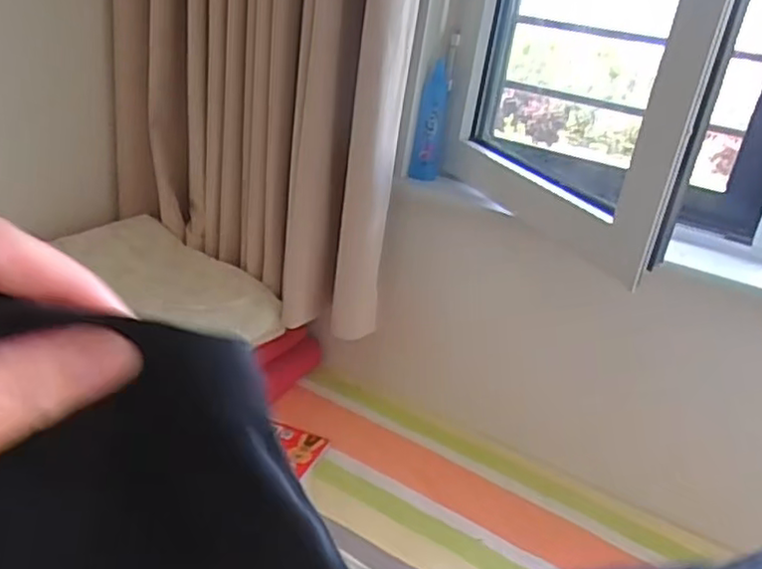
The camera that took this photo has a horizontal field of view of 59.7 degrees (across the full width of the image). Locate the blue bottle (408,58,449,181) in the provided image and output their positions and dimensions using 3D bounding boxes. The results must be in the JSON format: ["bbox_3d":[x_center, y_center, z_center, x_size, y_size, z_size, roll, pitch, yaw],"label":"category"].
[{"bbox_3d":[0.094,-0.297,1.226,0.059,0.198,0.049,8,24,-2],"label":"blue bottle"}]

